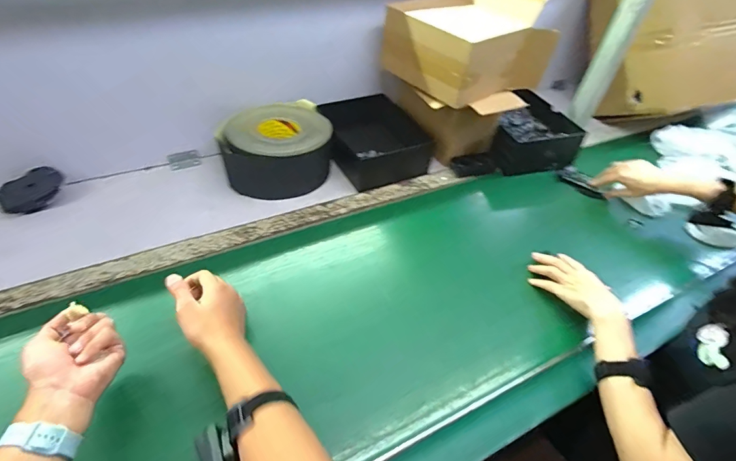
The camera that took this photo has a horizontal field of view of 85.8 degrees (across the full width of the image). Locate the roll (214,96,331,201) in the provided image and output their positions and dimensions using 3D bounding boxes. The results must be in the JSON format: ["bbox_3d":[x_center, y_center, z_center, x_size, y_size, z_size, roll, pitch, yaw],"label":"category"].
[{"bbox_3d":[-0.193,-0.174,0.831,0.211,0.115,0.211,4,48,-4],"label":"roll"}]

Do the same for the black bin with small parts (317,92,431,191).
[{"bbox_3d":[0.017,-0.211,0.902,0.182,0.092,0.219,-21,54,-24],"label":"black bin with small parts"}]

